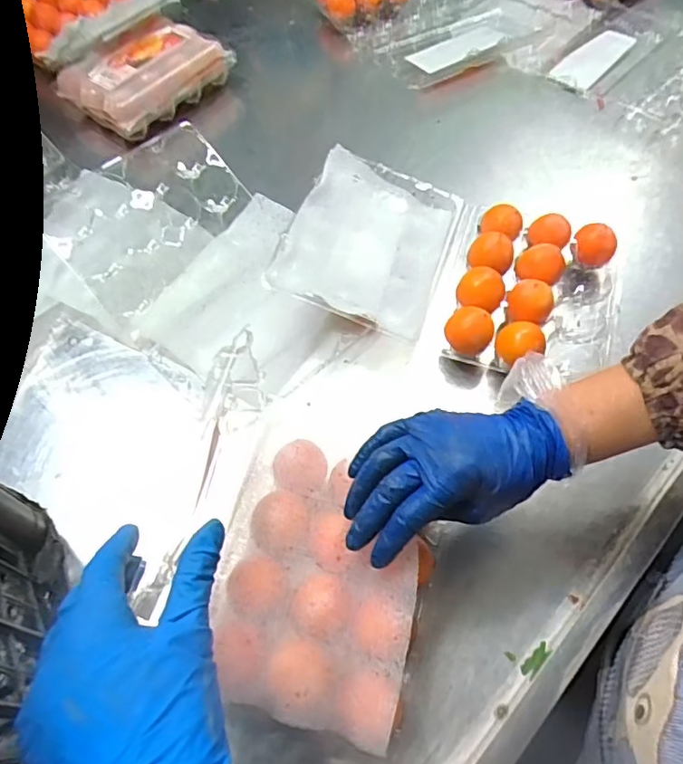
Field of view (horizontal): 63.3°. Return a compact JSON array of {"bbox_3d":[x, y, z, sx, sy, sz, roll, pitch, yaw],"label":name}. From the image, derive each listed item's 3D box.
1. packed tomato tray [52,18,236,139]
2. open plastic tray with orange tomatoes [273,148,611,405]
[{"bbox_3d":[-0.232,-0.377,0.676,0.094,0.066,0.188,39,70,22],"label":"packed tomato tray"},{"bbox_3d":[0.109,-0.107,0.539,0.302,0.087,0.191,15,62,12],"label":"open plastic tray with orange tomatoes"}]

